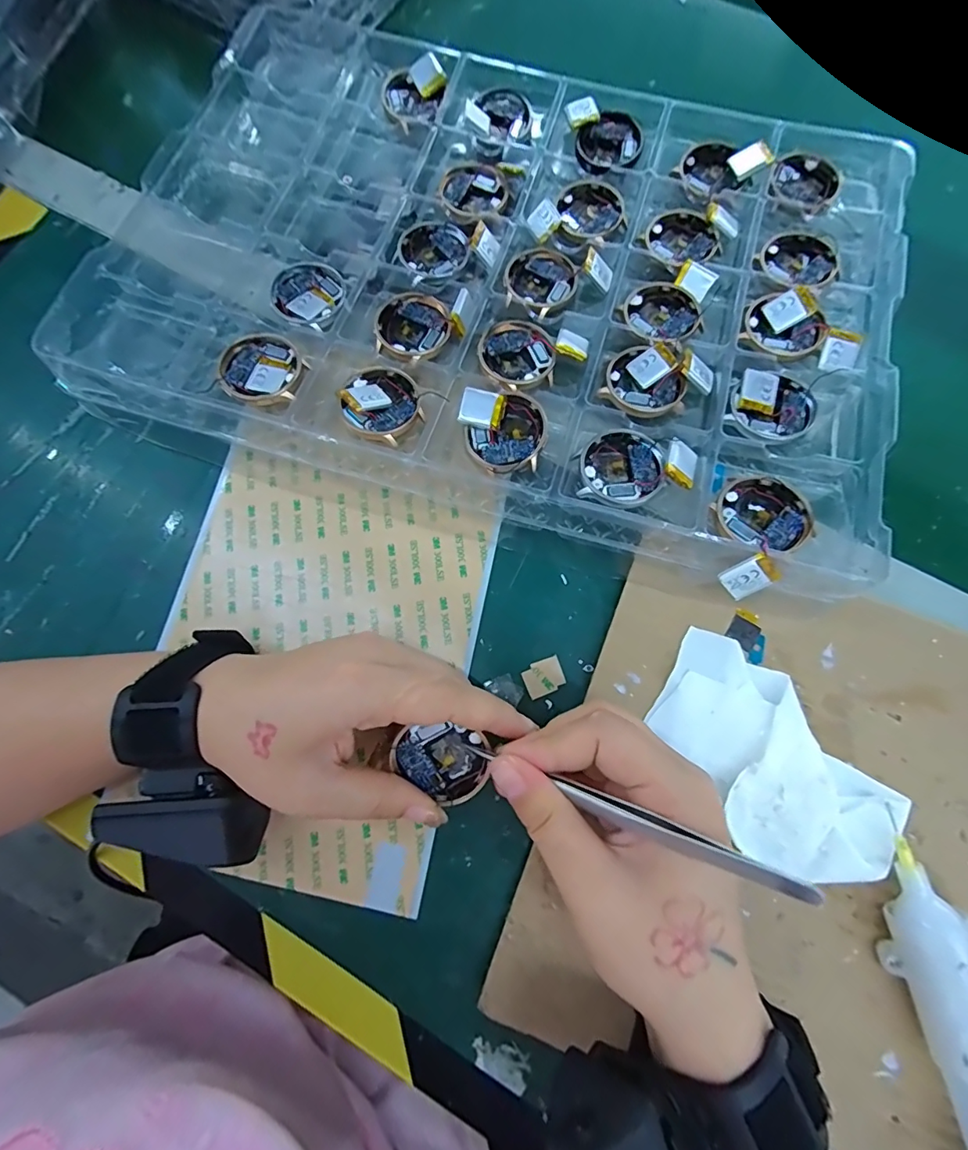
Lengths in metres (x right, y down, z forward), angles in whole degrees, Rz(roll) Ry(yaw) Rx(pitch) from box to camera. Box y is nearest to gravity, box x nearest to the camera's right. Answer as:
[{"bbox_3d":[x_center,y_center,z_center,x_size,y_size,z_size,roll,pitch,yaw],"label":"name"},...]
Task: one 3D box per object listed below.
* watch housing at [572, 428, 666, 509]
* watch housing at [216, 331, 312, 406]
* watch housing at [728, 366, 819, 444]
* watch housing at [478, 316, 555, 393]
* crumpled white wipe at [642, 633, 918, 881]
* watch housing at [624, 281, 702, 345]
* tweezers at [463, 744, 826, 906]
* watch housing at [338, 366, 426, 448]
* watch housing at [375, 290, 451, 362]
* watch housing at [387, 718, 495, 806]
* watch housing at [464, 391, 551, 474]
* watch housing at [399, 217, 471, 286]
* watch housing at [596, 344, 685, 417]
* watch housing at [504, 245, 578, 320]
[{"bbox_3d":[0.071,-0.057,0.251,0.043,0.010,0.042,0,75,1],"label":"watch housing"},{"bbox_3d":[-0.122,-0.113,0.263,0.048,0.005,0.043,43,80,11],"label":"watch housing"},{"bbox_3d":[0.156,-0.090,0.258,0.045,0.008,0.039,5,75,2],"label":"watch housing"},{"bbox_3d":[0.019,-0.128,0.275,0.042,0.011,0.049,-8,75,-1],"label":"watch housing"},{"bbox_3d":[0.134,0.089,0.227,0.065,0.015,0.123,-38,78,-9],"label":"crumpled white wipe"},{"bbox_3d":[0.106,-0.156,0.285,0.042,0.013,0.046,21,76,6],"label":"watch housing"},{"bbox_3d":[0.042,0.087,0.177,0.122,0.012,0.009,8,73,35],"label":"tweezers"},{"bbox_3d":[-0.057,-0.094,0.258,0.044,0.012,0.041,0,75,1],"label":"watch housing"},{"bbox_3d":[-0.041,-0.145,0.279,0.041,0.010,0.044,0,75,1],"label":"watch housing"},{"bbox_3d":[-0.020,0.083,0.212,0.042,0.011,0.033,18,90,-12],"label":"watch housing"},{"bbox_3d":[0.015,-0.073,0.254,0.043,0.014,0.039,-40,78,-9],"label":"watch housing"},{"bbox_3d":[-0.031,-0.201,0.298,0.041,0.011,0.046,-8,75,-1],"label":"watch housing"},{"bbox_3d":[0.091,-0.106,0.269,0.046,0.012,0.037,37,79,10],"label":"watch housing"},{"bbox_3d":[0.035,-0.181,0.293,0.042,0.013,0.052,2,75,1],"label":"watch housing"}]

